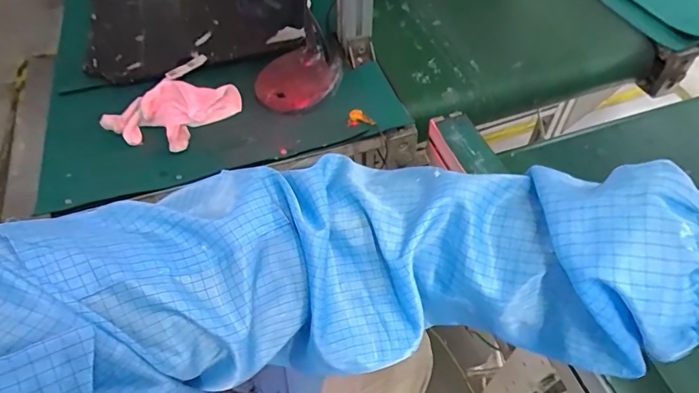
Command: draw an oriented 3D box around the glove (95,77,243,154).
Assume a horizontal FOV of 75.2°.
[{"bbox_3d":[-0.227,-0.111,0.600,0.112,0.038,0.149,33,61,25],"label":"glove"}]

